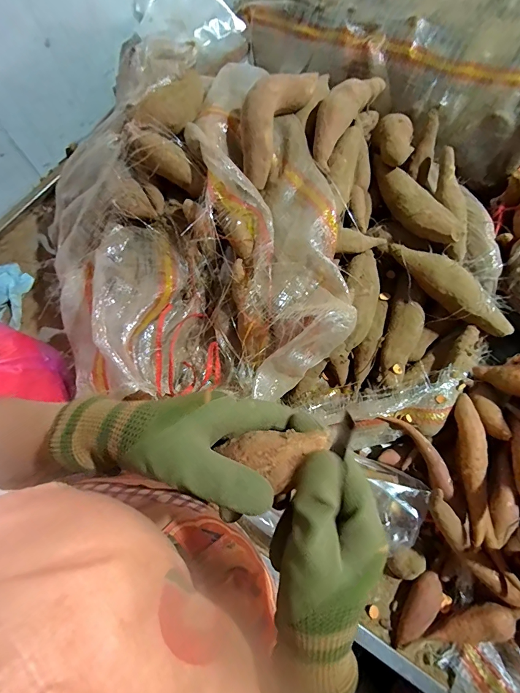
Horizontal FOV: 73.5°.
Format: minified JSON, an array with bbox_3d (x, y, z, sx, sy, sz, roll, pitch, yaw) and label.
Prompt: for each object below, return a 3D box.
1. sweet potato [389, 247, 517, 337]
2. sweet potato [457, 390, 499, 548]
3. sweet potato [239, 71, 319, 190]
[{"bbox_3d":[0.272,-0.084,0.497,0.204,0.044,0.048,41,75,12],"label":"sweet potato"},{"bbox_3d":[0.269,0.150,0.440,0.034,0.028,0.177,4,71,1],"label":"sweet potato"},{"bbox_3d":[0.016,-0.313,0.470,0.062,0.065,0.171,31,89,10],"label":"sweet potato"}]

